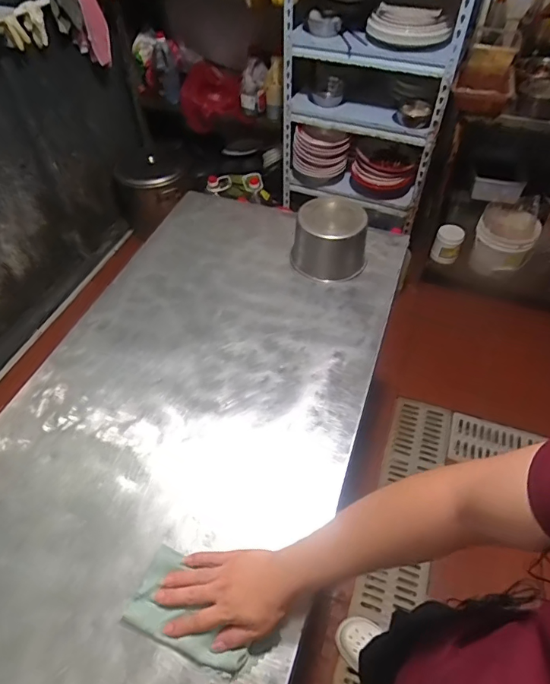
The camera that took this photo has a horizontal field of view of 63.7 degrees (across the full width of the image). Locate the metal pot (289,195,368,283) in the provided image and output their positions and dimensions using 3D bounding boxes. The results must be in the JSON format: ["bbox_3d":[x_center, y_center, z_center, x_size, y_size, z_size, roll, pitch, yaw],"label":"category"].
[{"bbox_3d":[0.124,-0.240,0.999,0.170,0.140,0.156,-1,50,1],"label":"metal pot"}]

